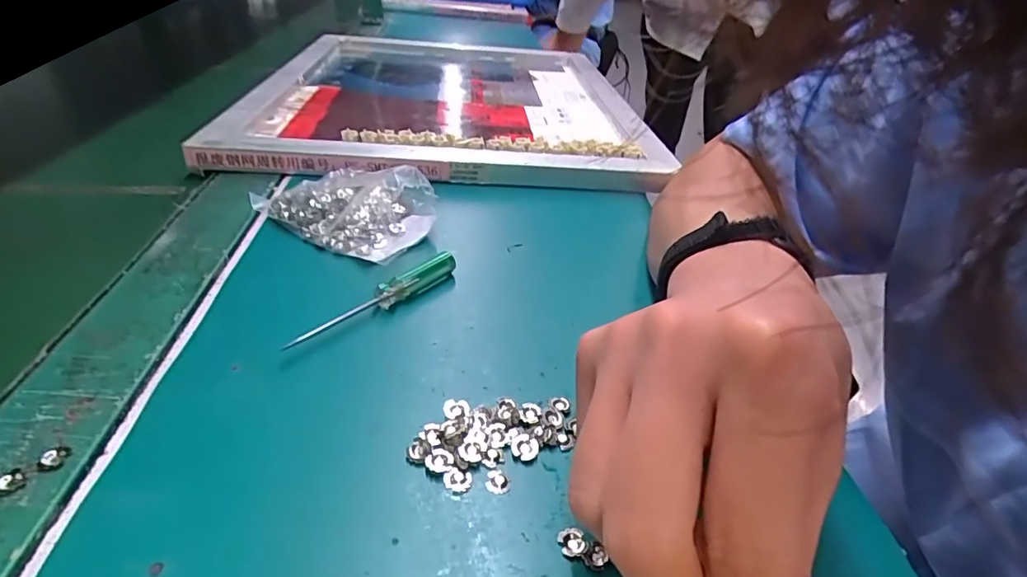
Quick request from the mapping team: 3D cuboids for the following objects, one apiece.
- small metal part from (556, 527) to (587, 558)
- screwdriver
[{"bbox_3d":[0.021,0.093,0.199,0.010,0.004,0.011,3,34,-2],"label":"small metal part"},{"bbox_3d":[-0.075,0.005,0.301,0.010,0.014,0.112,28,41,31],"label":"screwdriver"}]

